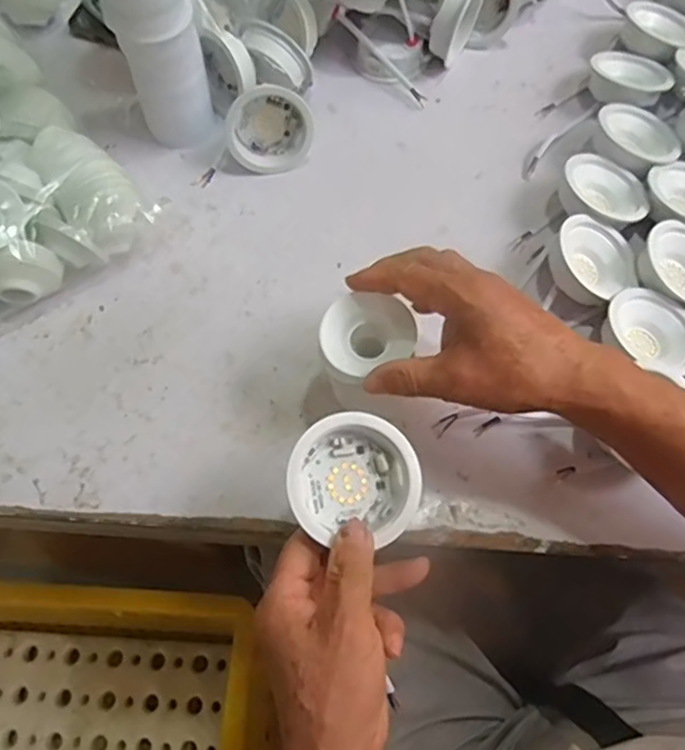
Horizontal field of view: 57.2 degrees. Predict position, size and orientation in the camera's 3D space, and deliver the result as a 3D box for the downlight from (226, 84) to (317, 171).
[{"bbox_3d":[-0.060,-0.209,0.530,0.068,0.068,0.025,8,38,-12],"label":"downlight"}]

